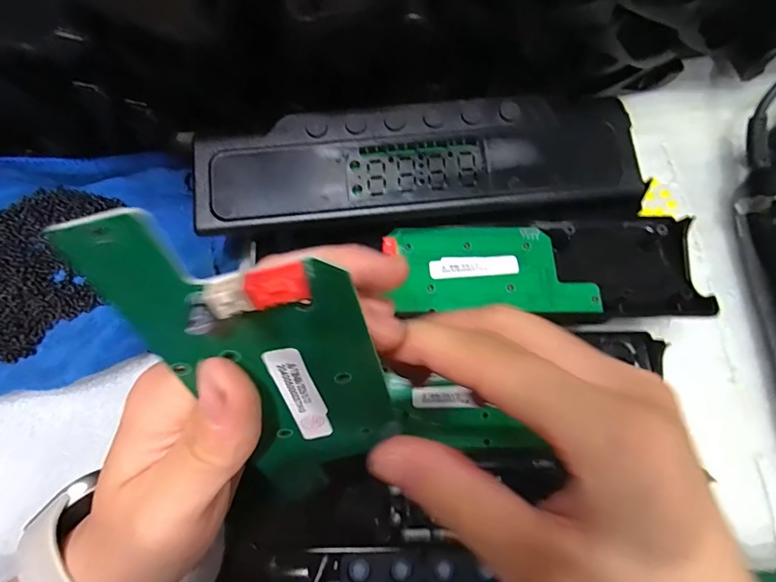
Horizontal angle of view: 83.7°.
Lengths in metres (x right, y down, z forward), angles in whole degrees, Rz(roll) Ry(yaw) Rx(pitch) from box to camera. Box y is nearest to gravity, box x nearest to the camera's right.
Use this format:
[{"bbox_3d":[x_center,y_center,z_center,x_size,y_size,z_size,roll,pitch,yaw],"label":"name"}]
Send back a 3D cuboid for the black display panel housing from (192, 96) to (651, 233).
[{"bbox_3d":[0.020,-0.069,0.247,0.243,0.030,0.066,-6,72,-1],"label":"black display panel housing"}]

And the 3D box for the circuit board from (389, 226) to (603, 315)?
[{"bbox_3d":[0.057,-0.013,0.243,0.112,0.007,0.051,0,72,1],"label":"circuit board"}]

